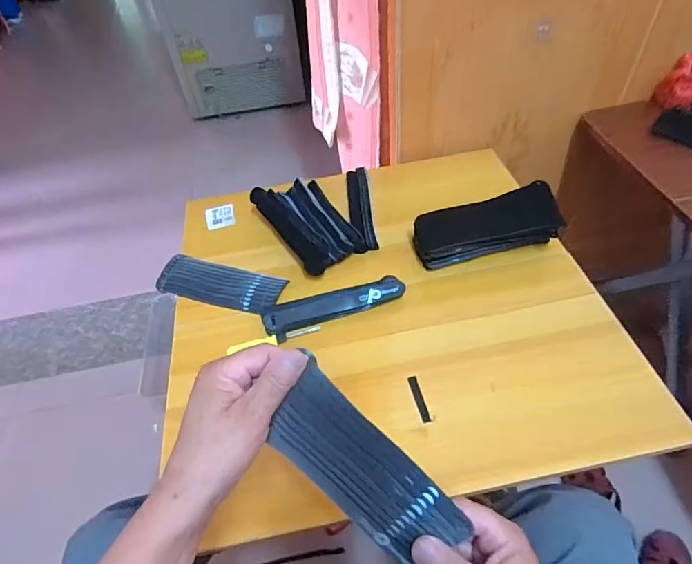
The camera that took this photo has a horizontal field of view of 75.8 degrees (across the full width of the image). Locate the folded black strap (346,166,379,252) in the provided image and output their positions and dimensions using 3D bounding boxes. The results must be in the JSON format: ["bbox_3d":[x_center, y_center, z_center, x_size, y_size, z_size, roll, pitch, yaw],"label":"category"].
[{"bbox_3d":[0.025,-0.131,0.762,0.038,0.020,0.193,-7,50,1],"label":"folded black strap"}]

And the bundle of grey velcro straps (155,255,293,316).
[{"bbox_3d":[-0.193,0.002,0.676,0.198,0.007,0.075,12,52,16],"label":"bundle of grey velcro straps"}]

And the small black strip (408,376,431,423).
[{"bbox_3d":[0.090,0.142,0.543,0.010,0.004,0.061,-13,50,-5],"label":"small black strip"}]

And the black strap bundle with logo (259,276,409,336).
[{"bbox_3d":[-0.018,0.029,0.632,0.199,0.015,0.048,-15,50,-6],"label":"black strap bundle with logo"}]

